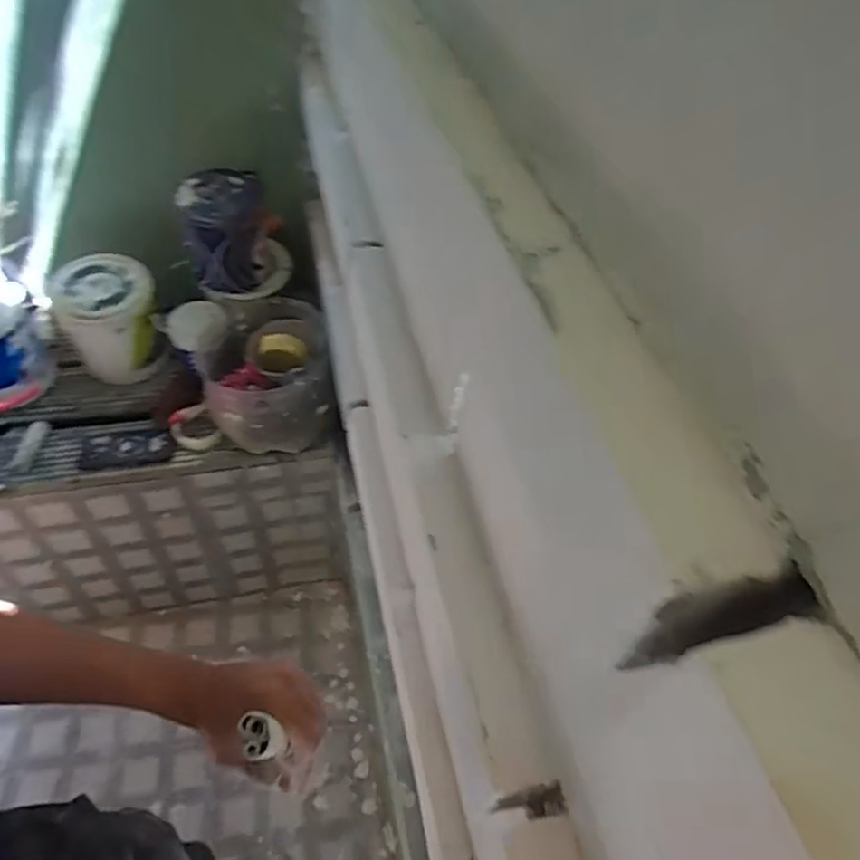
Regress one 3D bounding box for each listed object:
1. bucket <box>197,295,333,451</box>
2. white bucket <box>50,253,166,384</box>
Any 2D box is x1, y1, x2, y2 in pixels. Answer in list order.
[{"bbox_3d":[-0.312,-0.109,1.193,0.227,0.179,0.242,3,48,-3],"label":"bucket"},{"bbox_3d":[-0.616,-0.212,1.230,0.168,0.207,0.168,3,48,-3],"label":"white bucket"}]

